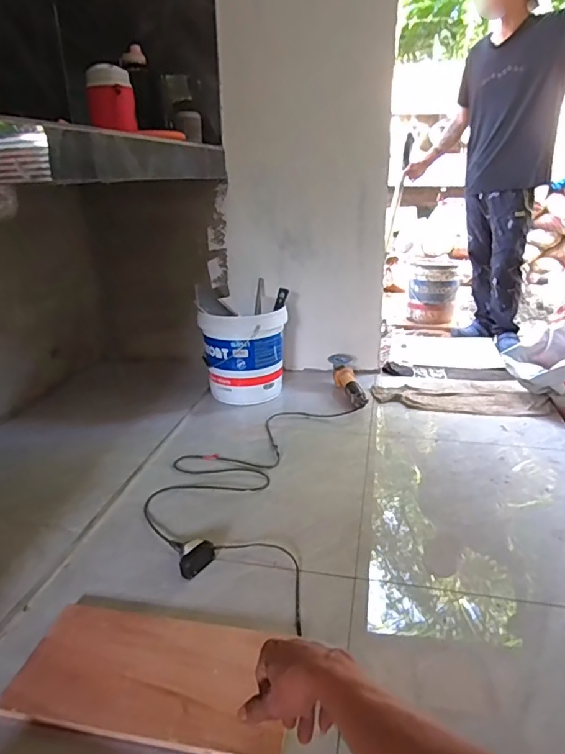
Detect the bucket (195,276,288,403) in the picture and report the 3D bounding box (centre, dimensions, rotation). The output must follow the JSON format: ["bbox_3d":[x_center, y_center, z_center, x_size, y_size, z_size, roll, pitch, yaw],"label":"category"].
[{"bbox_3d":[-0.137,-0.121,1.822,0.301,0.369,0.306,-1,21,-2],"label":"bucket"}]

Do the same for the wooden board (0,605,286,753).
[{"bbox_3d":[-0.200,0.465,0.782,0.417,0.018,0.207,4,22,11],"label":"wooden board"}]

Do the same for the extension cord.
[{"bbox_3d":[-0.068,0.241,1.353,0.454,0.040,0.931,5,22,13],"label":"extension cord"}]

